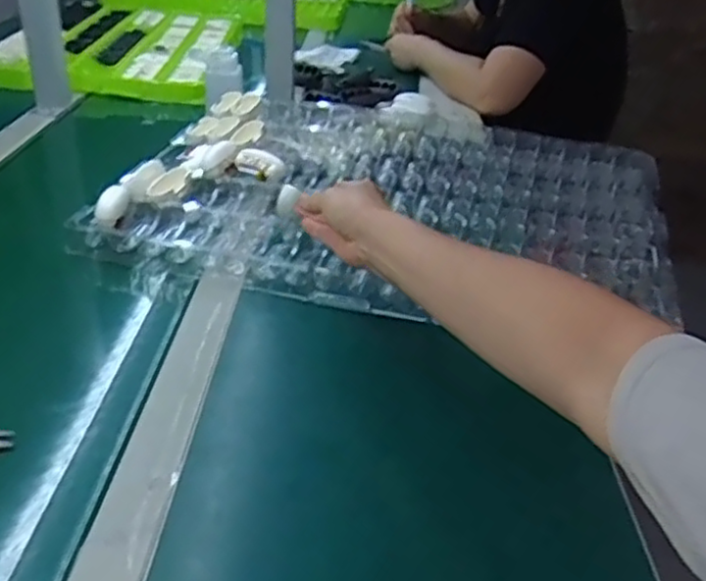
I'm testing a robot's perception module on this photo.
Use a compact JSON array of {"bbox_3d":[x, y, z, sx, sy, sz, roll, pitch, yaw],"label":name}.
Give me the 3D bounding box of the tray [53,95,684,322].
[{"bbox_3d":[0.055,-0.117,0.799,0.577,0.045,0.436,15,35,14],"label":"tray"}]

